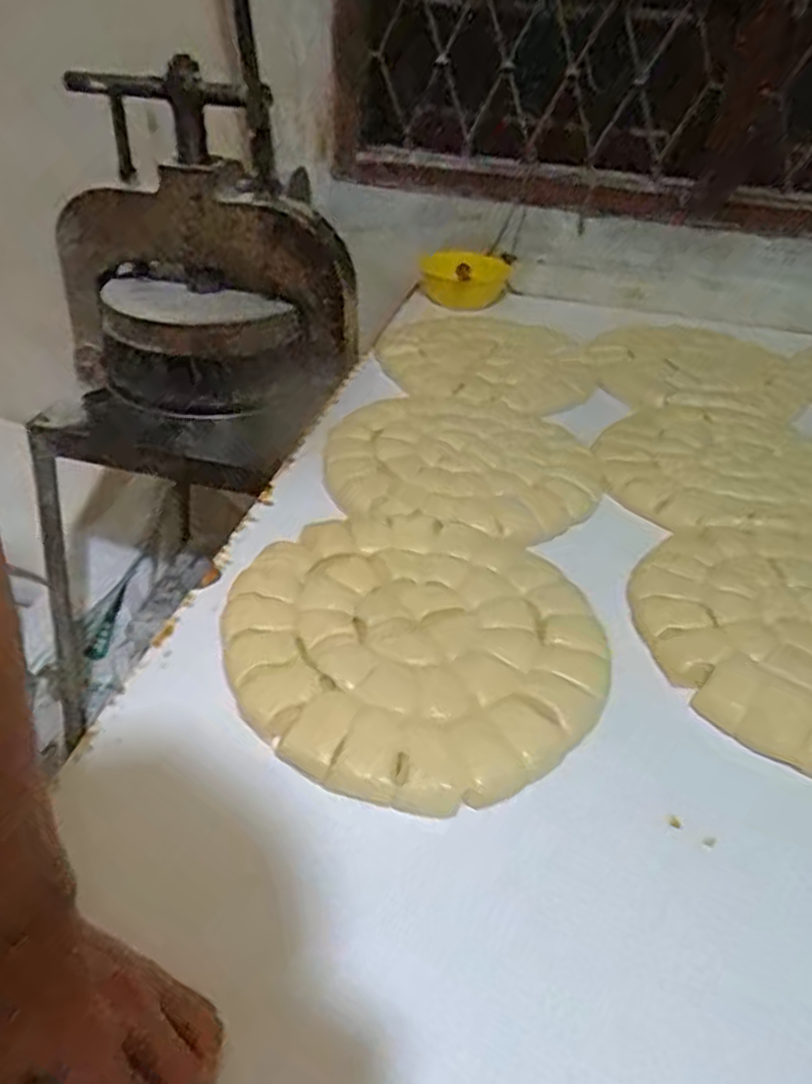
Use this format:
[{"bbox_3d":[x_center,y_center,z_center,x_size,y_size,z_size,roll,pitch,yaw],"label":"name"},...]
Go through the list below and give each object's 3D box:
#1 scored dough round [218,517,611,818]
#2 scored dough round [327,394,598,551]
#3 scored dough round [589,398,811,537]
[{"bbox_3d":[0.004,0.088,0.659,0.319,0.024,0.307,2,37,-2],"label":"scored dough round"},{"bbox_3d":[0.064,-0.099,0.896,0.314,0.011,0.306,2,39,-2],"label":"scored dough round"},{"bbox_3d":[0.424,-0.103,0.939,0.339,0.014,0.362,2,37,-2],"label":"scored dough round"}]

